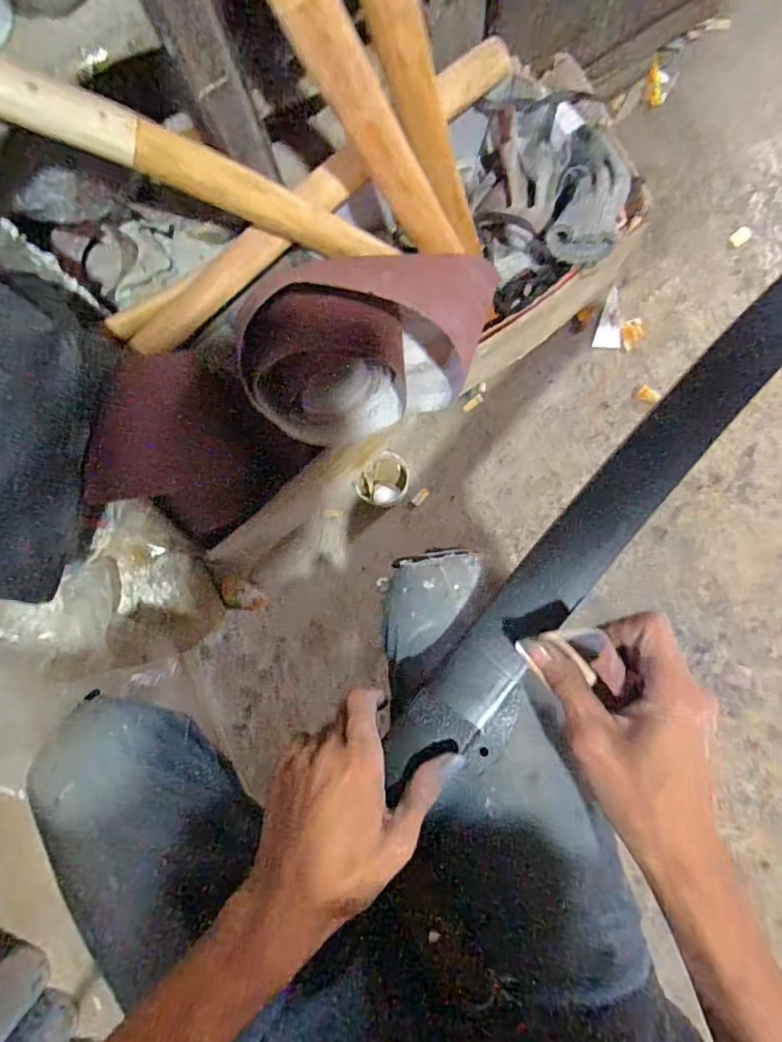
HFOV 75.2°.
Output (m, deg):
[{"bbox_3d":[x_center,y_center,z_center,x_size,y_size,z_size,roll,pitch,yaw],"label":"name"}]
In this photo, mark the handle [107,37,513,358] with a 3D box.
[{"bbox_3d":[-0.074,-0.319,0.505,0.465,0.034,0.041,-39,83,-1],"label":"handle"}]

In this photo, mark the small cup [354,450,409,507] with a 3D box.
[{"bbox_3d":[-0.007,-0.050,0.638,0.057,0.056,0.065,35,88,4],"label":"small cup"}]

